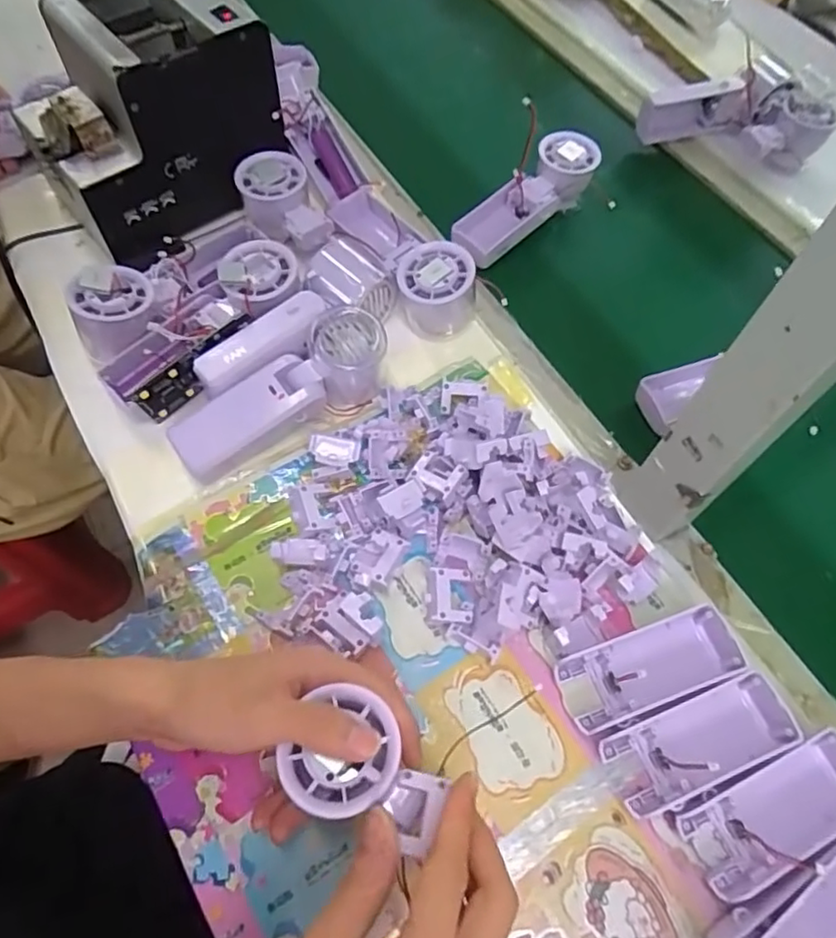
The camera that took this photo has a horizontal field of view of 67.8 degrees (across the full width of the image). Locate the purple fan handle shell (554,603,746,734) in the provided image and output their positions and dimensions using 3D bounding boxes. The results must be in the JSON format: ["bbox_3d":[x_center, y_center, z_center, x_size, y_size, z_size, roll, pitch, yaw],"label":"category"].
[{"bbox_3d":[0.140,0.122,0.381,0.106,0.028,0.043,-17,65,-12],"label":"purple fan handle shell"}]

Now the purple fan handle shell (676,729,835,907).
[{"bbox_3d":[0.200,0.191,0.345,0.104,0.031,0.045,-21,65,-14],"label":"purple fan handle shell"}]

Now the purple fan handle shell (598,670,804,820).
[{"bbox_3d":[0.162,0.160,0.362,0.106,0.029,0.043,-18,65,-13],"label":"purple fan handle shell"}]

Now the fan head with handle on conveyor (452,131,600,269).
[{"bbox_3d":[0.103,-0.254,0.592,0.167,0.045,0.052,-43,72,-7],"label":"fan head with handle on conveyor"}]

